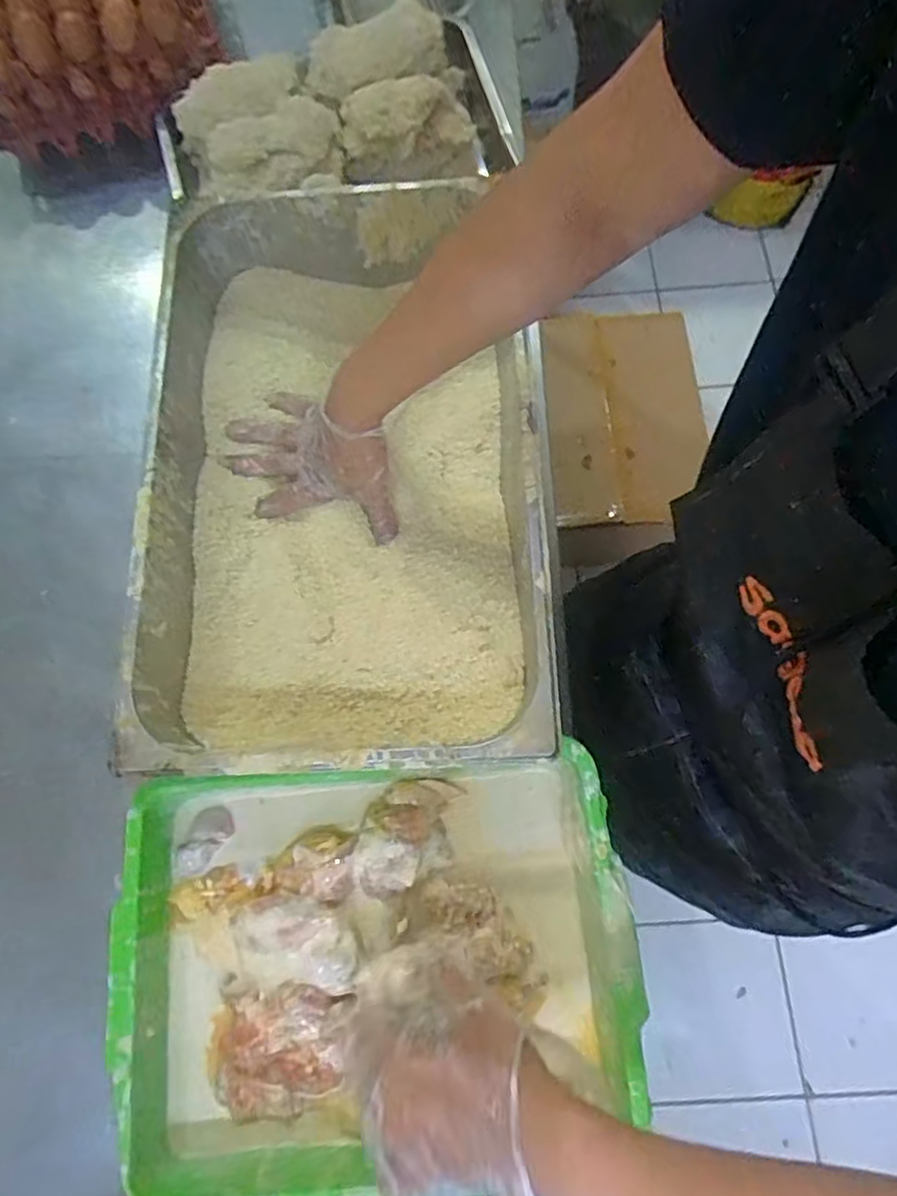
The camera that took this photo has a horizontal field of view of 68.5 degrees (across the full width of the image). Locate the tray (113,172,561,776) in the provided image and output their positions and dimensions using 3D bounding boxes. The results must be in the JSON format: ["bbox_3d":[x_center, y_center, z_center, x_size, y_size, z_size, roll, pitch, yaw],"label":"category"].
[{"bbox_3d":[-0.086,-0.112,0.590,0.316,0.130,0.509,-3,73,1],"label":"tray"}]

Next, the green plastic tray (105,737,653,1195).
[{"bbox_3d":[-0.055,0.256,0.465,0.349,0.080,0.261,-6,73,0],"label":"green plastic tray"}]

